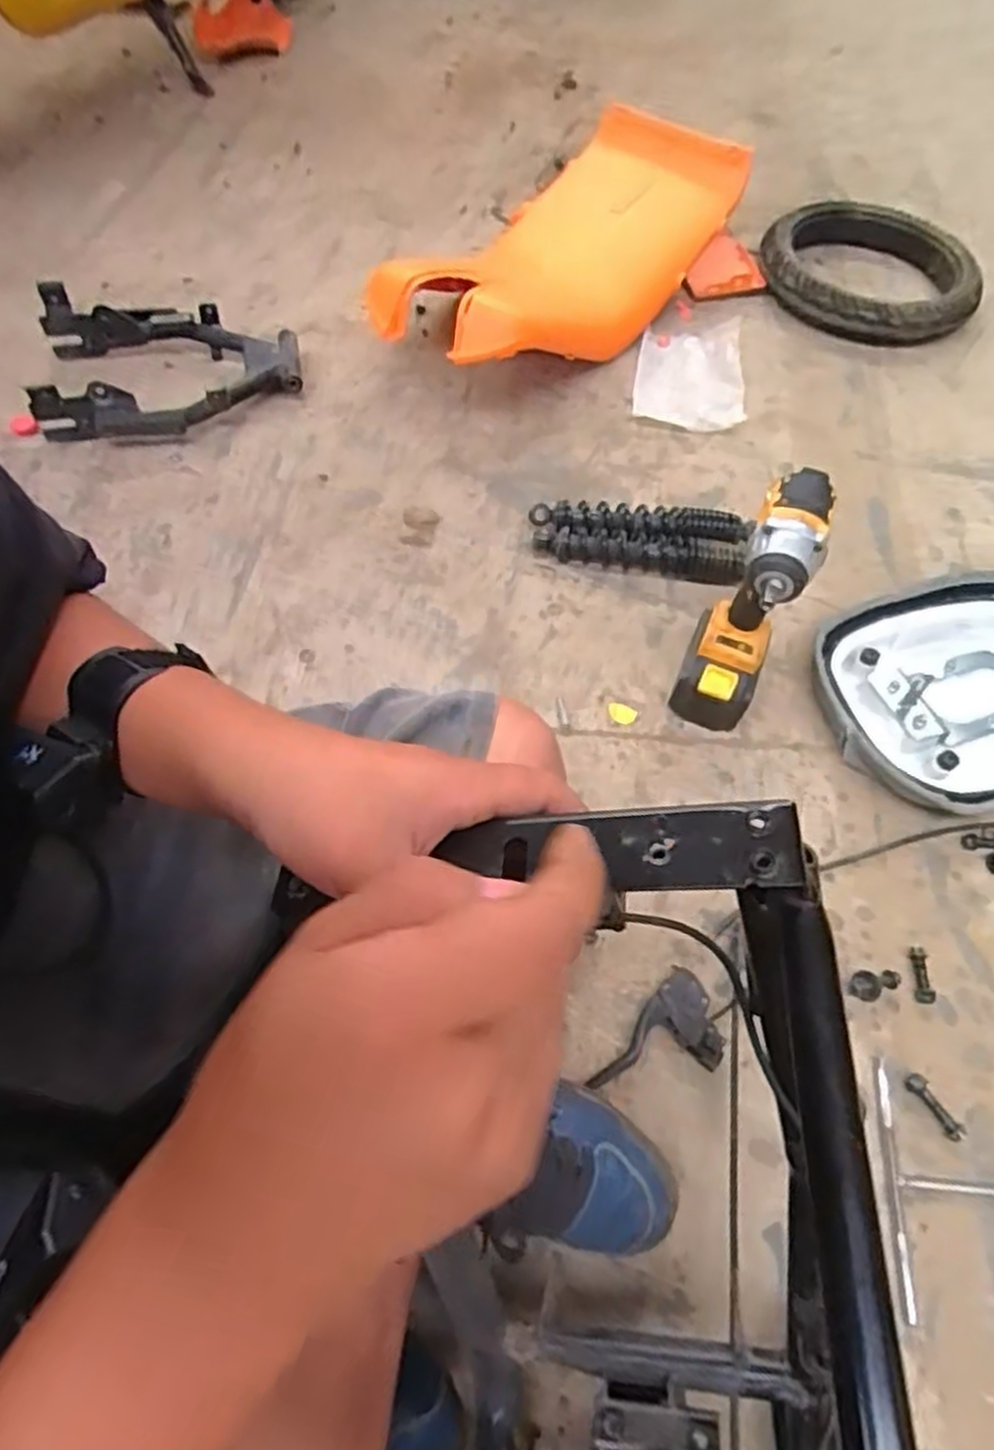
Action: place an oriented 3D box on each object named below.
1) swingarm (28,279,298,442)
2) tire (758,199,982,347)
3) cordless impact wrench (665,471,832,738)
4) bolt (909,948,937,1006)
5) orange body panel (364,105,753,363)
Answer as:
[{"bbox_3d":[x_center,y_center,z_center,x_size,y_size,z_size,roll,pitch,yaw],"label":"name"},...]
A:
[{"bbox_3d":[-0.443,-0.483,1.063,0.338,0.086,0.237,-7,60,-7],"label":"swingarm"},{"bbox_3d":[0.635,-0.783,1.343,0.348,0.071,0.348,19,60,8],"label":"tire"},{"bbox_3d":[0.247,-0.116,0.755,0.073,0.219,0.130,26,61,13],"label":"cordless impact wrench"},{"bbox_3d":[0.392,0.232,0.722,0.017,0.011,0.051,5,59,1],"label":"bolt"},{"bbox_3d":[0.080,-0.705,1.193,0.331,0.183,0.630,32,63,16],"label":"orange body panel"}]

